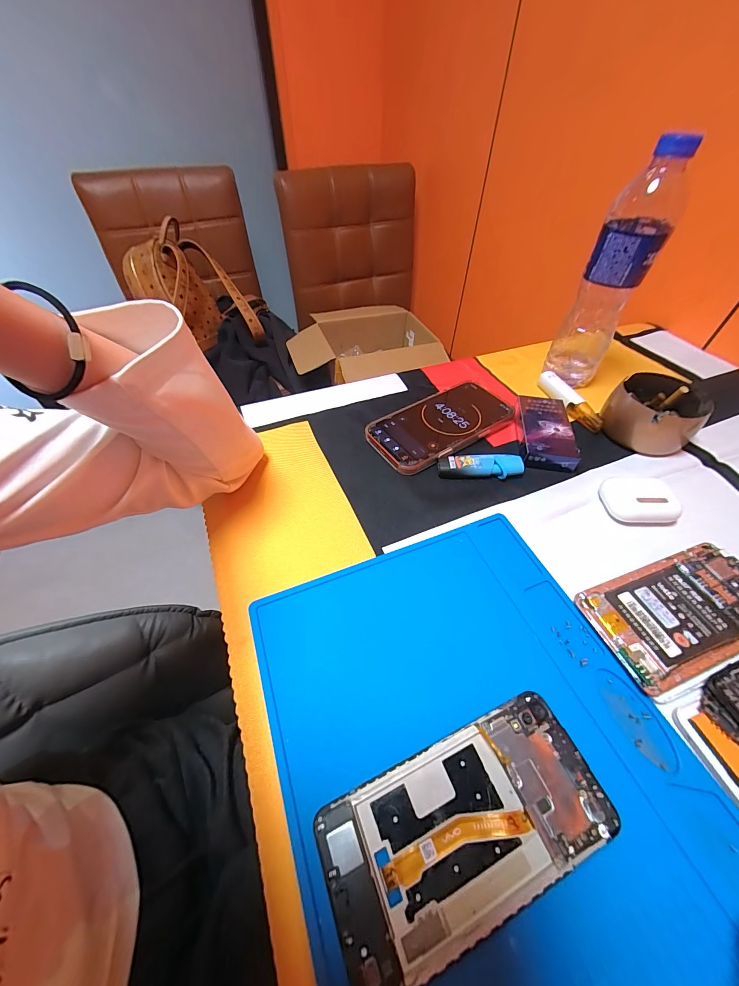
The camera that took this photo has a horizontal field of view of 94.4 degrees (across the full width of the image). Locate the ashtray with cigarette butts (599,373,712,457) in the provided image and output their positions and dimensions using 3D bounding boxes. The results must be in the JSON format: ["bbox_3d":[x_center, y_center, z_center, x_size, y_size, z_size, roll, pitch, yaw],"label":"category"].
[{"bbox_3d":[0.308,-0.085,0.374,0.087,0.049,0.084,0,50,0],"label":"ashtray with cigarette butts"}]

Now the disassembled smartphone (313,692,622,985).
[{"bbox_3d":[0.052,0.175,0.181,0.149,0.009,0.071,-18,53,-14],"label":"disassembled smartphone"}]

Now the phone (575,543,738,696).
[{"bbox_3d":[0.229,0.086,0.252,0.139,0.014,0.068,-15,52,-12],"label":"phone"}]

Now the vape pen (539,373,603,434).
[{"bbox_3d":[0.245,-0.113,0.414,0.022,0.021,0.102,-12,51,-10],"label":"vape pen"}]

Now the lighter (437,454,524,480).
[{"bbox_3d":[0.112,-0.027,0.345,0.083,0.016,0.022,2,50,2],"label":"lighter"}]

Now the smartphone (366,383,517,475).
[{"bbox_3d":[0.081,-0.079,0.387,0.164,0.014,0.083,-29,56,-22],"label":"smartphone"}]

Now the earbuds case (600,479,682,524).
[{"bbox_3d":[0.245,0.008,0.313,0.053,0.025,0.042,0,50,0],"label":"earbuds case"}]

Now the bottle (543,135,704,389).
[{"bbox_3d":[0.261,-0.223,0.376,0.061,0.218,0.053,26,55,20],"label":"bottle"}]

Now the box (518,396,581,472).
[{"bbox_3d":[0.190,-0.067,0.372,0.050,0.023,0.096,8,51,7],"label":"box"}]

